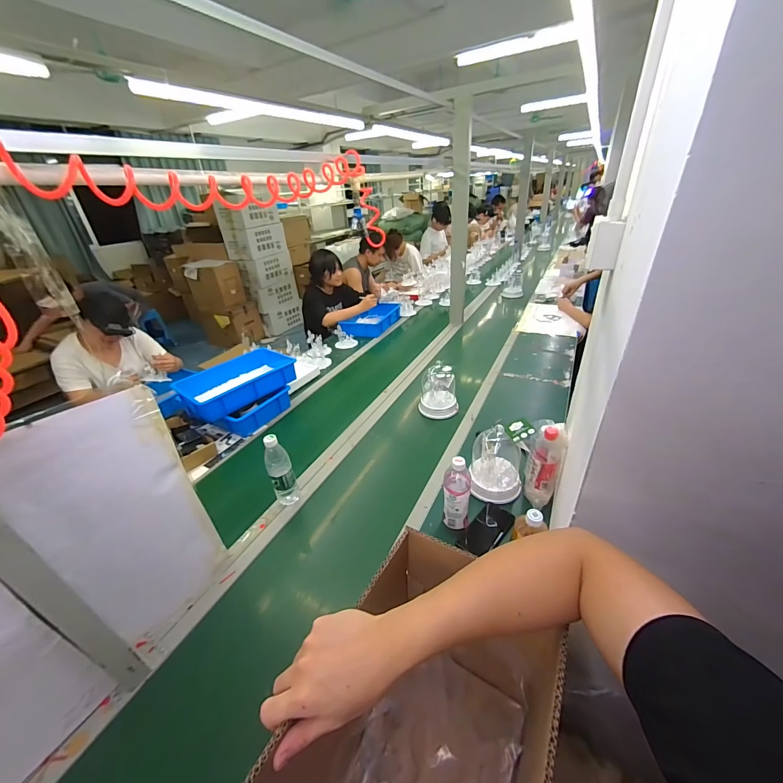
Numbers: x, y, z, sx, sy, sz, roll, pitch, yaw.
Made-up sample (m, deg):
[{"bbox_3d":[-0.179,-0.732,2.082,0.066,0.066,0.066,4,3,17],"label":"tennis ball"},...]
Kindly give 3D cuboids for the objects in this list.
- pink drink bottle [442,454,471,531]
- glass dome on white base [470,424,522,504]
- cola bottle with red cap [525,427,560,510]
[{"bbox_3d":[0.159,0.243,0.817,0.065,0.195,0.063,0,31,8],"label":"pink drink bottle"},{"bbox_3d":[0.289,0.191,0.918,0.141,0.173,0.135,6,33,16],"label":"glass dome on white base"},{"bbox_3d":[0.388,0.196,0.866,0.076,0.214,0.076,13,35,27],"label":"cola bottle with red cap"}]

